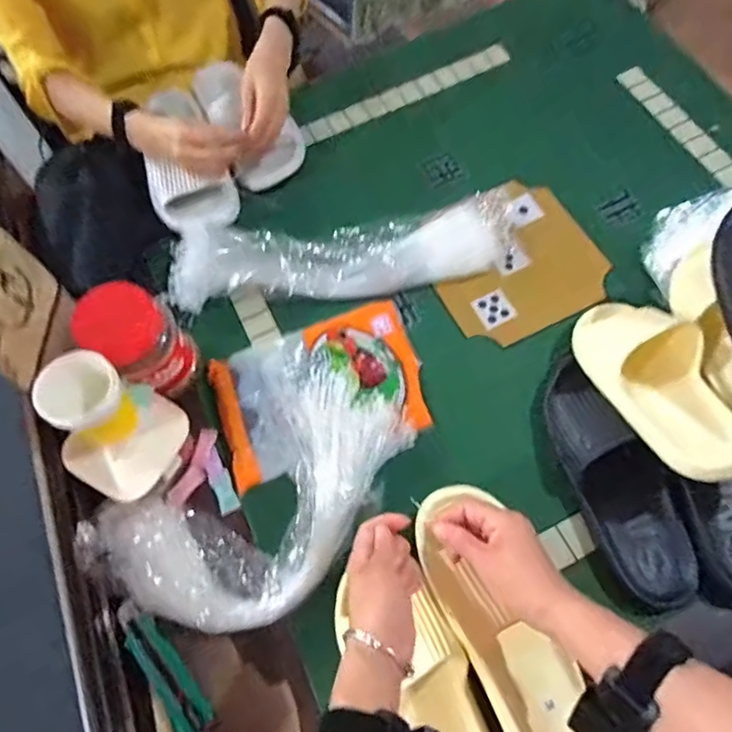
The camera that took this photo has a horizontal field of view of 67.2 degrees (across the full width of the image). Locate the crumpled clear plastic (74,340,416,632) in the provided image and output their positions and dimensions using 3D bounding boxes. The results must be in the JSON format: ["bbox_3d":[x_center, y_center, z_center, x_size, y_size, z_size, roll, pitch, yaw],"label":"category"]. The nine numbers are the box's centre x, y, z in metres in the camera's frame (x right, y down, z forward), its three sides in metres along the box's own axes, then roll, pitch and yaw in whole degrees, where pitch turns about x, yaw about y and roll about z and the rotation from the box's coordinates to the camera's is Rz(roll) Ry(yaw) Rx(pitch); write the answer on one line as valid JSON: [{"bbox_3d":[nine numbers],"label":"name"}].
[{"bbox_3d":[-0.116,0.124,0.587,0.228,0.042,0.327,35,71,16],"label":"crumpled clear plastic"}]

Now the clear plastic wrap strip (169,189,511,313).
[{"bbox_3d":[-0.029,-0.147,0.704,0.433,0.030,0.114,-7,65,-1],"label":"clear plastic wrap strip"}]

